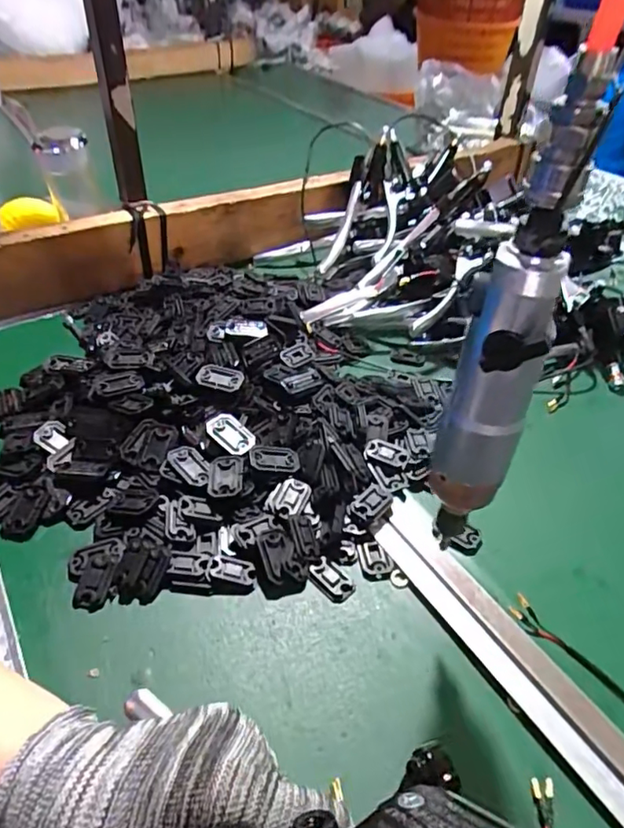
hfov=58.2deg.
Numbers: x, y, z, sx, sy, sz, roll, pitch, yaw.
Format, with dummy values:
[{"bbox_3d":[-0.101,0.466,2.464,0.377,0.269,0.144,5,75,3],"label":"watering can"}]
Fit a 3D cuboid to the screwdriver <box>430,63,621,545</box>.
[{"bbox_3d":[0.086,-0.019,0.261,0.035,0.237,0.032,19,44,21],"label":"screwdriver"}]

